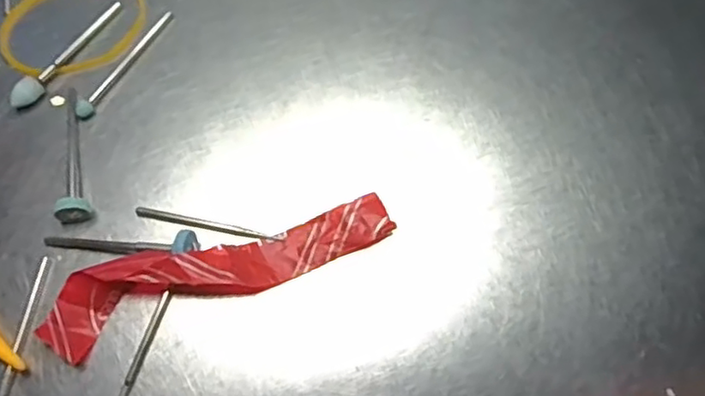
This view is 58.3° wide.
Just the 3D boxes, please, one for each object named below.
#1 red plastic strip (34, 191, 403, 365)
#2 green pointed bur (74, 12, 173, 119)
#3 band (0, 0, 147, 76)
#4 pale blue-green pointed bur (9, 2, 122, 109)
[{"bbox_3d":[-0.036,0.018,0.173,0.096,0.014,0.020,-20,72,-9],"label":"red plastic strip"},{"bbox_3d":[-0.072,-0.043,0.199,0.005,0.004,0.044,31,72,9],"label":"green pointed bur"},{"bbox_3d":[-0.090,-0.057,0.203,0.046,0.004,0.035,-18,72,-8],"label":"band"},{"bbox_3d":[-0.089,-0.046,0.198,0.006,0.007,0.047,30,72,8],"label":"pale blue-green pointed bur"}]

